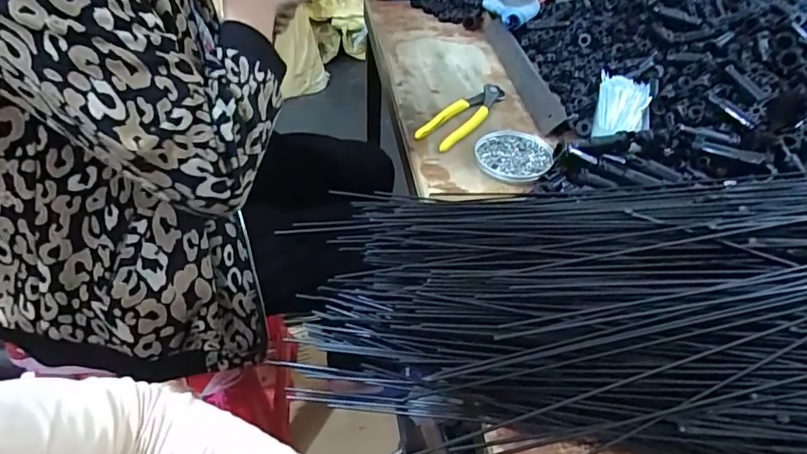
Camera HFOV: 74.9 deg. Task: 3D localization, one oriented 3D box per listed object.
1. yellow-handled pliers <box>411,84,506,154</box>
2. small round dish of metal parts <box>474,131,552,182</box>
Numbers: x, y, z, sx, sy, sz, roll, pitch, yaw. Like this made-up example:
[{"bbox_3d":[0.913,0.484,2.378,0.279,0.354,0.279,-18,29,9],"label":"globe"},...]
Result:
[{"bbox_3d":[0.078,-0.146,0.684,0.050,0.013,0.158,28,49,23],"label":"yellow-handled pliers"},{"bbox_3d":[0.130,-0.087,0.624,0.087,0.009,0.088,2,44,-2],"label":"small round dish of metal parts"}]

